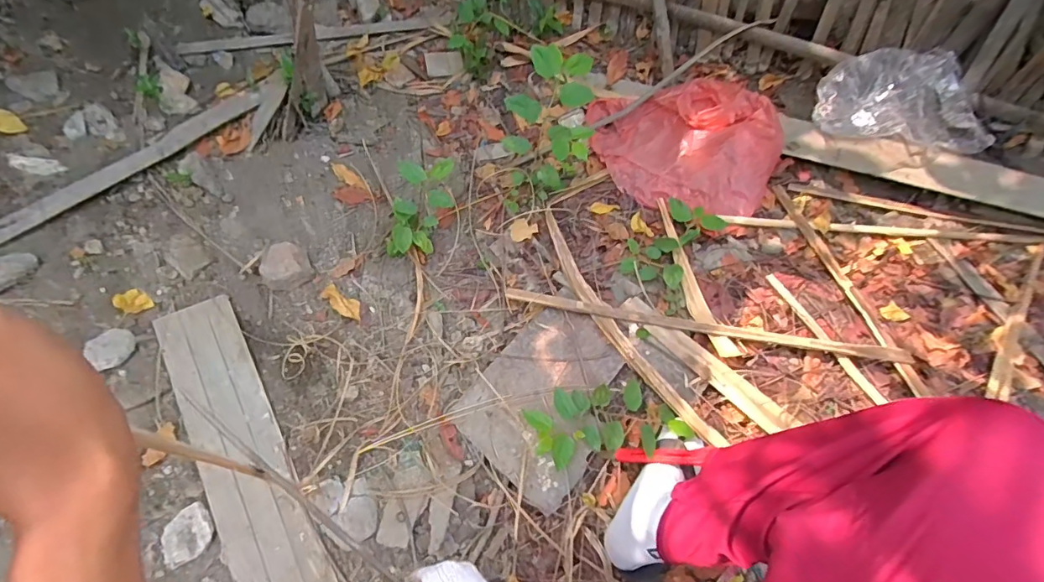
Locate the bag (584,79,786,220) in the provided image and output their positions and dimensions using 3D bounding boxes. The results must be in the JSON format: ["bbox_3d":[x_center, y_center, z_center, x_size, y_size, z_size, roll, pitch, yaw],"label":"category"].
[{"bbox_3d":[0.334,-0.305,1.025,0.372,0.104,0.281,2,57,-1],"label":"bag"}]

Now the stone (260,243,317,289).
[{"bbox_3d":[-0.397,-0.041,0.834,0.075,0.046,0.075,1,57,-1],"label":"stone"}]

